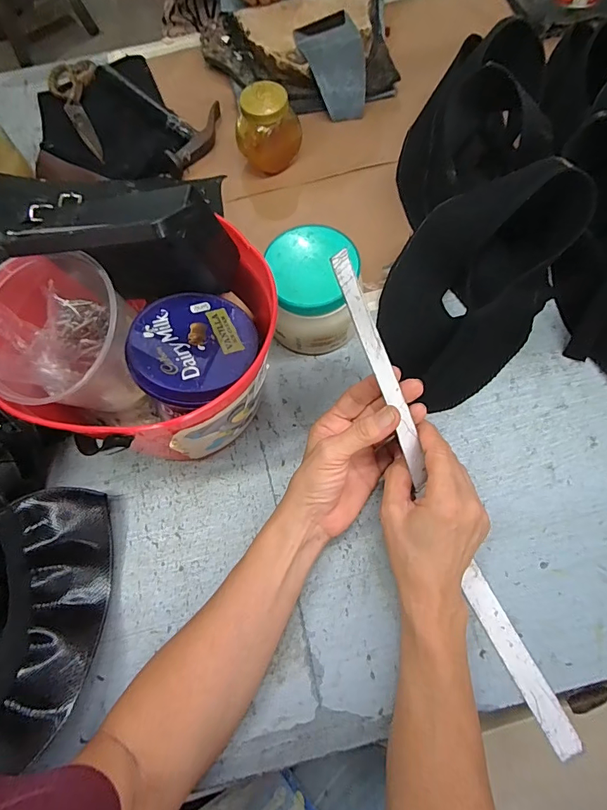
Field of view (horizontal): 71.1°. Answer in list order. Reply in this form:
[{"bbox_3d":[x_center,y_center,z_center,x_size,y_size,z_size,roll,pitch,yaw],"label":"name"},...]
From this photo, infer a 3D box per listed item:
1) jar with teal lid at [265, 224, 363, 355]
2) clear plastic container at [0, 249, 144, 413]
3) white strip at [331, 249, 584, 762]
[{"bbox_3d":[0.010,-0.112,0.434,0.086,0.090,0.096,-4,70,1],"label":"jar with teal lid"},{"bbox_3d":[-0.190,-0.051,0.345,0.104,0.108,0.101,0,71,1],"label":"clear plastic container"},{"bbox_3d":[0.115,0.082,0.338,0.025,0.065,0.416,-28,98,-8],"label":"white strip"}]

